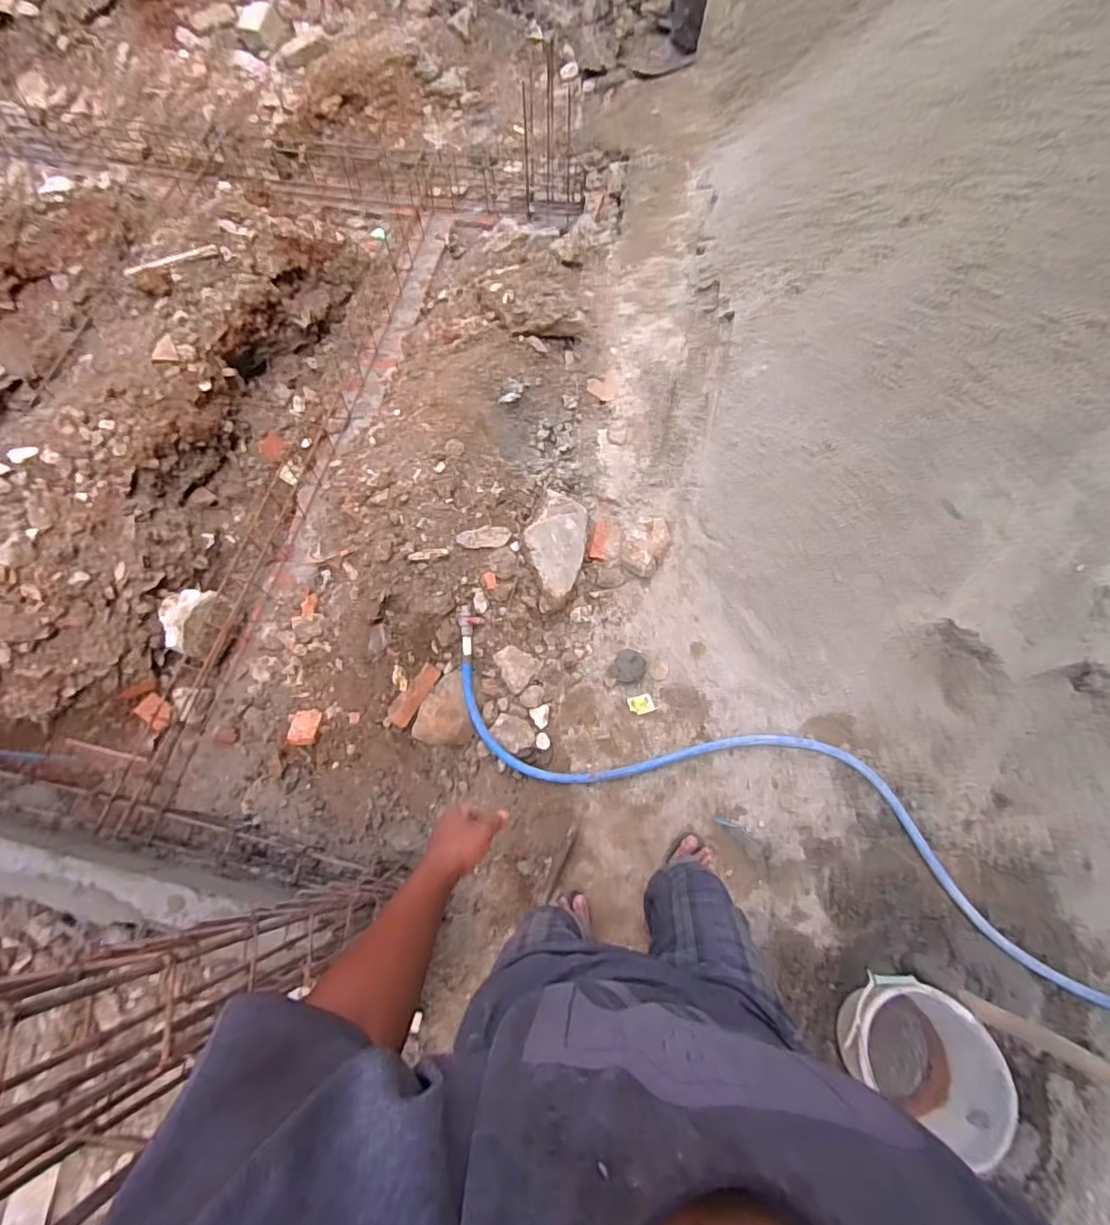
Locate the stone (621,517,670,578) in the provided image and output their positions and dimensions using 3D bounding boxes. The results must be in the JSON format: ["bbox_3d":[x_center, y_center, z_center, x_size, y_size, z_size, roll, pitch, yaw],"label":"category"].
[{"bbox_3d":[0.255,-0.196,1.648,0.137,0.051,0.180,23,71,9],"label":"stone"}]

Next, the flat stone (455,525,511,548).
[{"bbox_3d":[-0.190,-0.202,1.547,0.148,0.020,0.056,-7,94,-27],"label":"flat stone"}]

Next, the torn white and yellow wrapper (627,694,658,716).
[{"bbox_3d":[0.235,0.249,1.551,0.067,0.004,0.051,-14,70,-4],"label":"torn white and yellow wrapper"}]

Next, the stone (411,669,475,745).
[{"bbox_3d":[-0.310,0.269,1.541,0.162,0.089,0.181,-13,73,-4],"label":"stone"}]

